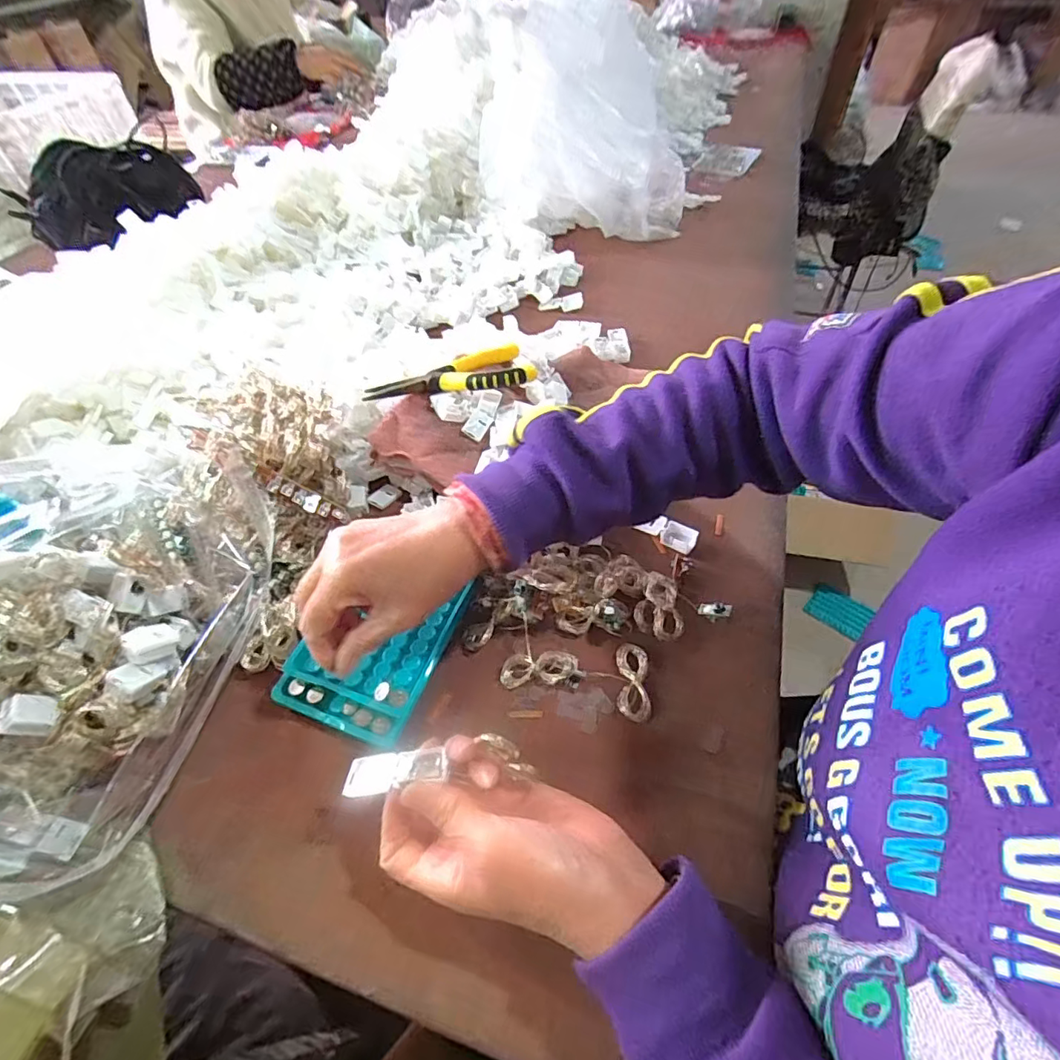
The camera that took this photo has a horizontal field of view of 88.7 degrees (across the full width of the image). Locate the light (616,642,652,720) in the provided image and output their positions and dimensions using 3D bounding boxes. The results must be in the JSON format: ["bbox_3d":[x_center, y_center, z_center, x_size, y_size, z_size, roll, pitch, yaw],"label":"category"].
[{"bbox_3d":[0.070,0.101,0.366,0.021,0.008,0.053,1,52,4],"label":"light"}]

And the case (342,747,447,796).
[{"bbox_3d":[-0.072,0.126,0.286,0.054,0.009,0.020,-16,51,9],"label":"case"}]

